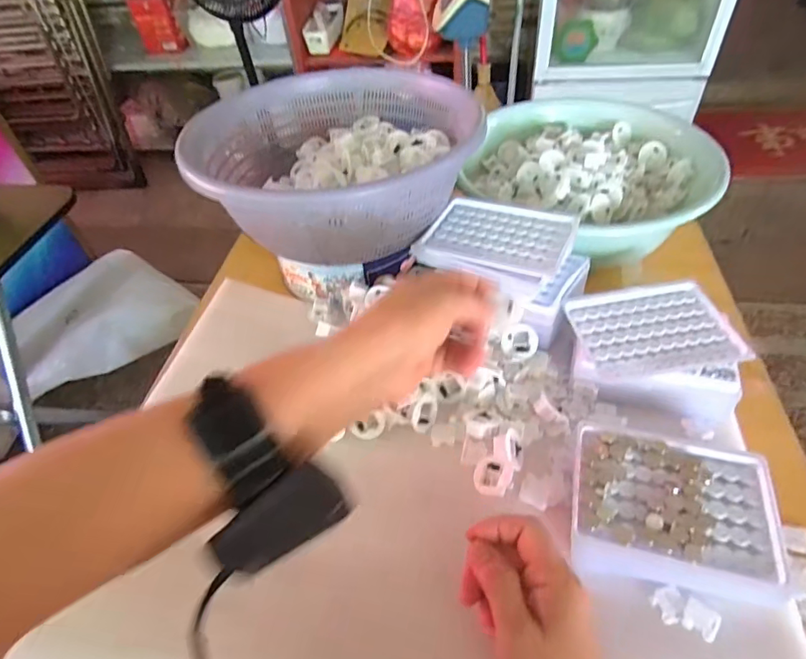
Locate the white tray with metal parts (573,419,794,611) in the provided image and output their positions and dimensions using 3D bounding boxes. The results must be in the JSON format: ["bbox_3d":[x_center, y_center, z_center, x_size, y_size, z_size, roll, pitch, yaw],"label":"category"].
[{"bbox_3d":[0.188,0.129,0.347,0.130,0.040,0.102,7,50,13],"label":"white tray with metal parts"}]

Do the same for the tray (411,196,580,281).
[{"bbox_3d":[0.089,-0.087,0.464,0.134,0.012,0.099,14,52,18],"label":"tray"}]

